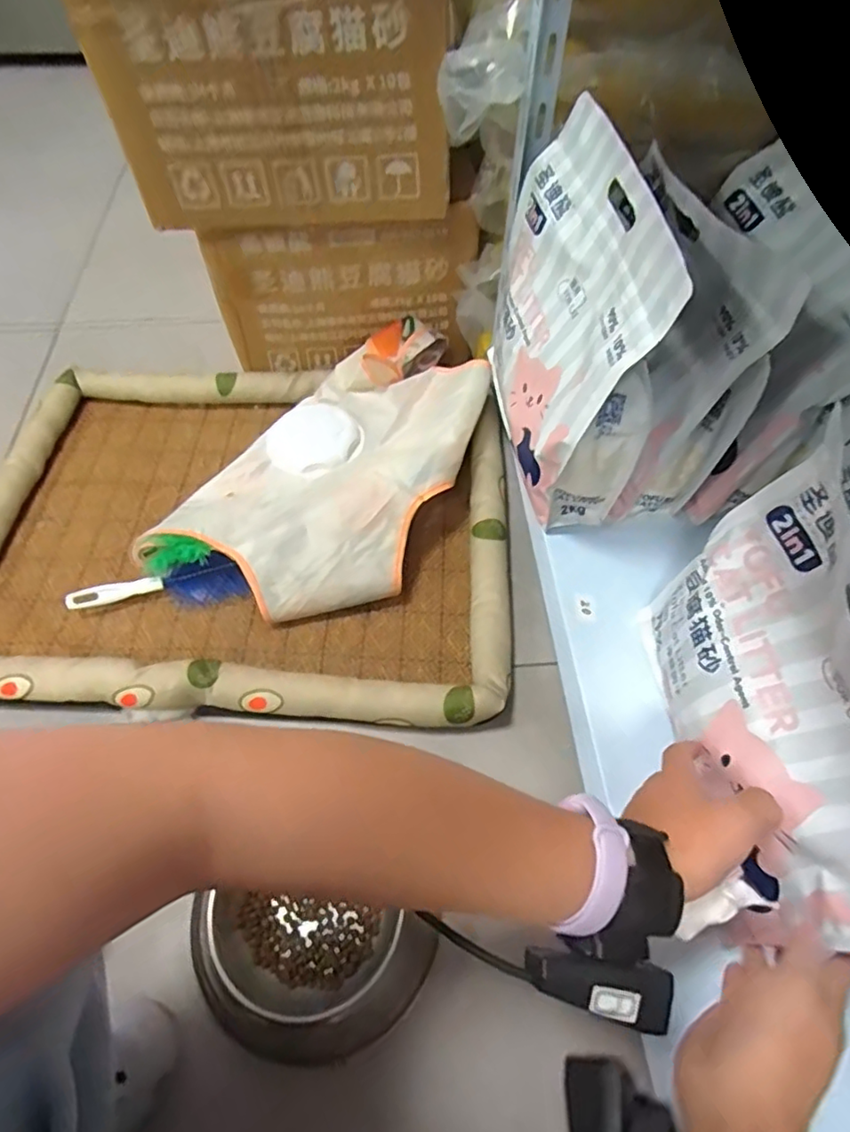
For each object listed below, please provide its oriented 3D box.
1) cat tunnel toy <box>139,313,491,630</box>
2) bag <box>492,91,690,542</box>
[{"bbox_3d":[-0.101,-0.122,0.690,0.266,0.107,0.396,23,59,13],"label":"cat tunnel toy"},{"bbox_3d":[0.129,-0.214,0.548,0.090,0.259,0.265,-2,57,-3],"label":"bag"}]

